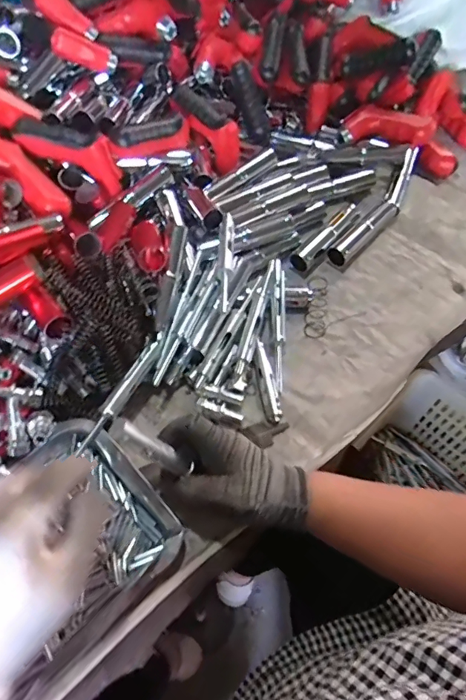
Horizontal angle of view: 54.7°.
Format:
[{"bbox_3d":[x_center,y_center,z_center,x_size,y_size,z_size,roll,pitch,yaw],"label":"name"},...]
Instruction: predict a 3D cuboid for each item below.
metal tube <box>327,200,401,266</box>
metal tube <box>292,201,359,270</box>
[{"bbox_3d":[0.176,-0.158,0.594,0.026,0.020,0.127,40,67,22],"label":"metal tube"},{"bbox_3d":[0.122,-0.147,0.589,0.031,0.029,0.120,39,66,22],"label":"metal tube"}]

